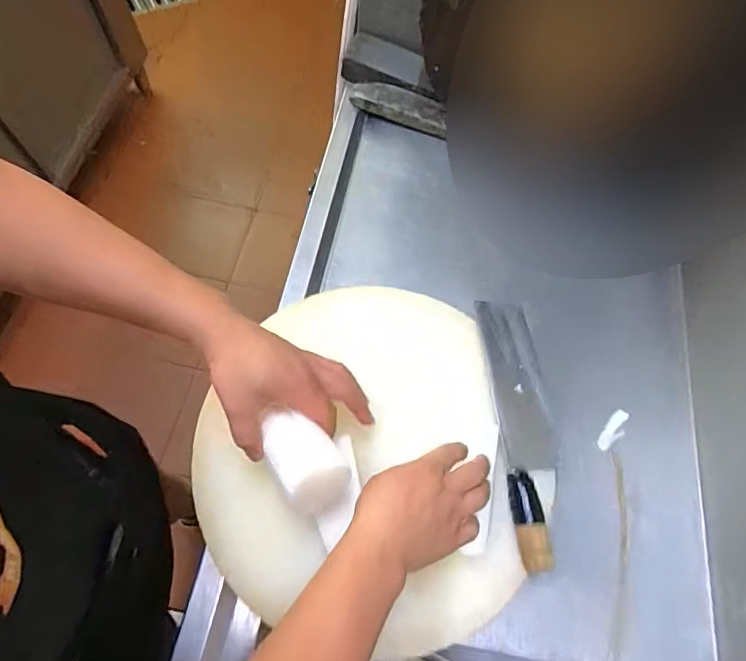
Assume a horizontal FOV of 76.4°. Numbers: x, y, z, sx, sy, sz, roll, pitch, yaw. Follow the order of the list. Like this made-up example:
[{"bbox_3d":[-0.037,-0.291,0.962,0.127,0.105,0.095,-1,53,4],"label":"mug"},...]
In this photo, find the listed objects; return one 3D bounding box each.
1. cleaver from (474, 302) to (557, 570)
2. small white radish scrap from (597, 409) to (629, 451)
[{"bbox_3d":[0.173,0.099,0.539,0.067,0.035,0.303,-1,66,-4],"label":"cleaver"},{"bbox_3d":[0.306,0.128,0.604,0.063,0.009,0.023,-41,74,-19],"label":"small white radish scrap"}]

